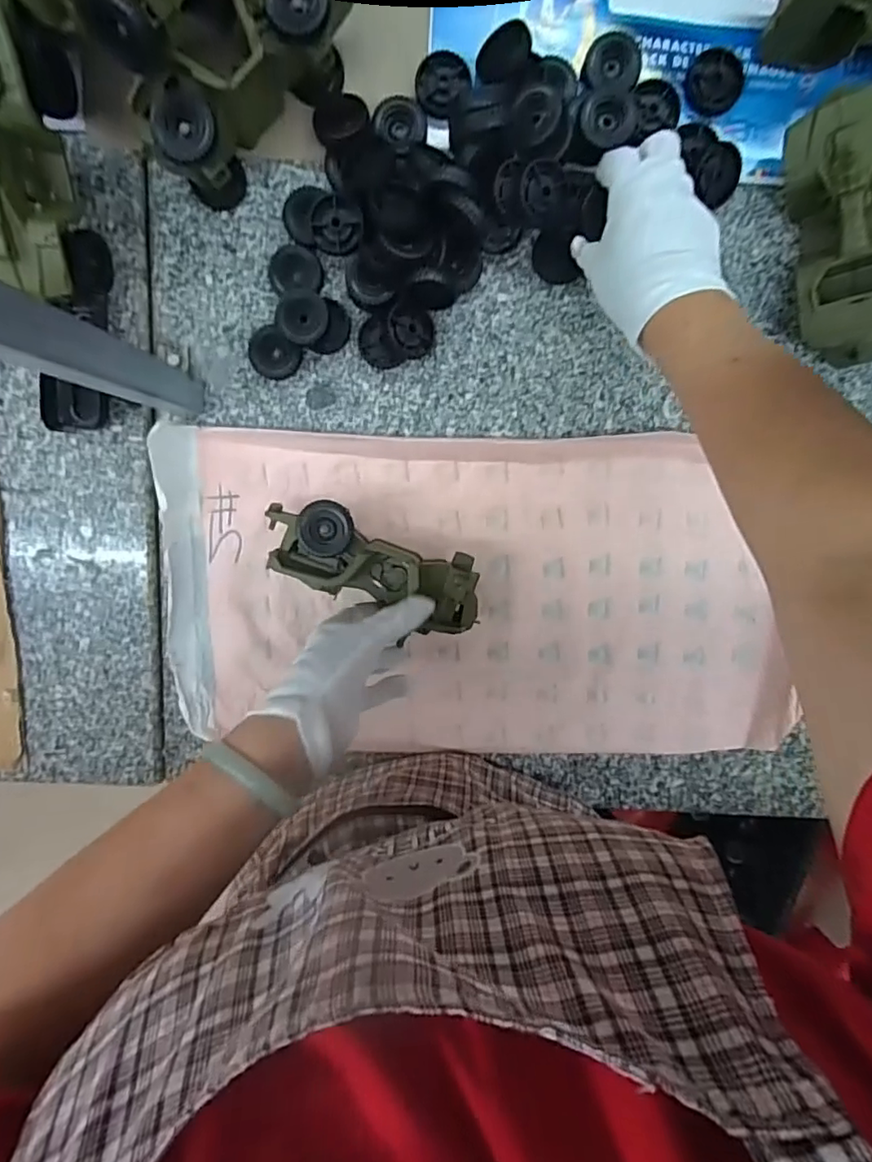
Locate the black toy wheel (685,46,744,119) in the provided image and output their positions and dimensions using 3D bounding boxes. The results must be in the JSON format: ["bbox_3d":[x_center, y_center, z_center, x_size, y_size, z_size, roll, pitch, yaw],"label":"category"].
[{"bbox_3d":[0.220,-0.396,0.456,0.049,0.015,0.043,-32,97,5],"label":"black toy wheel"}]

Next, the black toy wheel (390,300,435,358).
[{"bbox_3d":[-0.021,-0.210,0.476,0.039,0.016,0.042,-31,109,-18],"label":"black toy wheel"}]

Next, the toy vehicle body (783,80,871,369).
[{"bbox_3d":[0.316,-0.265,0.440,0.071,0.081,0.180,-9,98,2],"label":"toy vehicle body"}]

